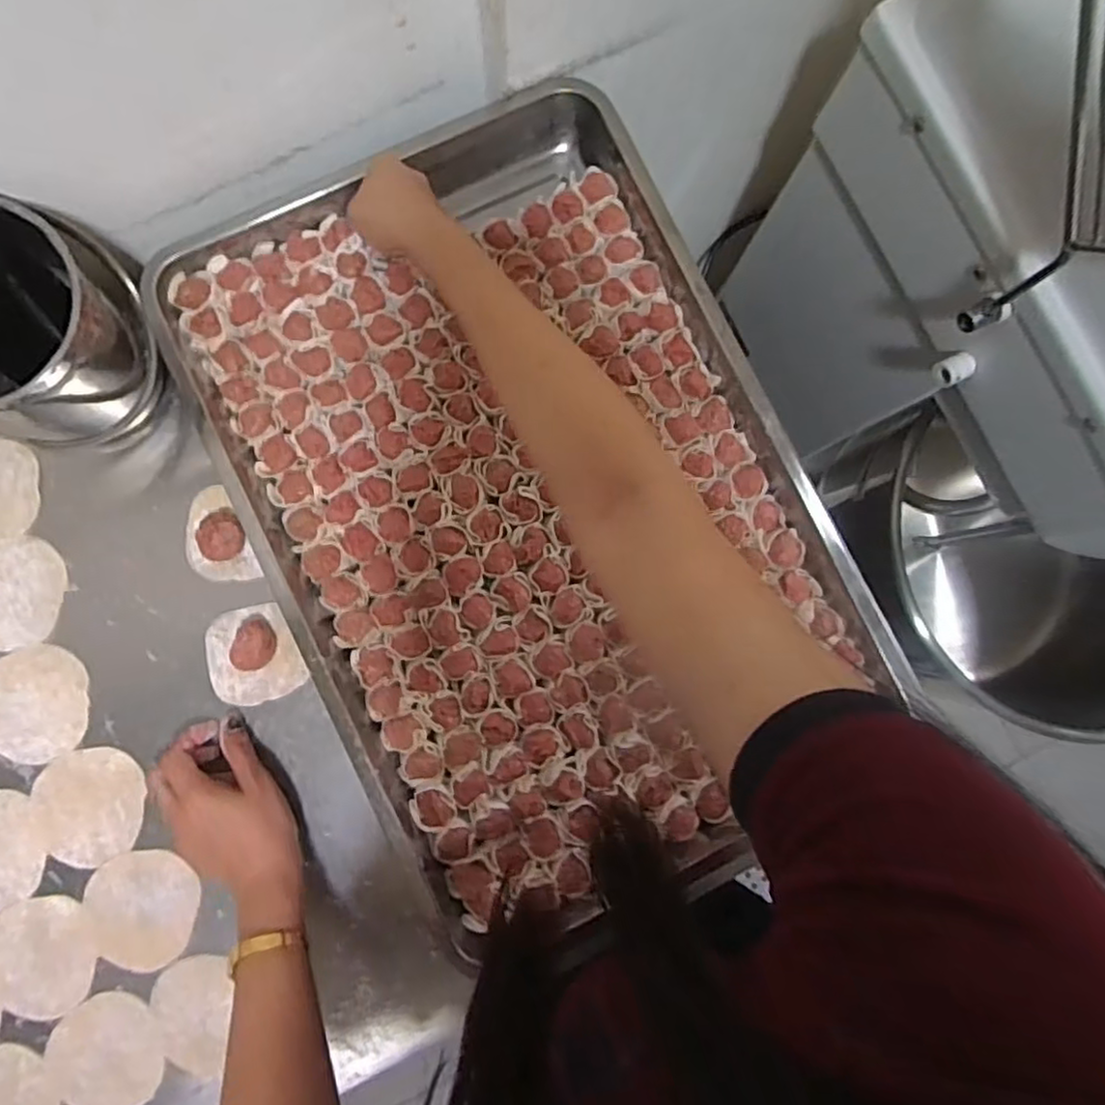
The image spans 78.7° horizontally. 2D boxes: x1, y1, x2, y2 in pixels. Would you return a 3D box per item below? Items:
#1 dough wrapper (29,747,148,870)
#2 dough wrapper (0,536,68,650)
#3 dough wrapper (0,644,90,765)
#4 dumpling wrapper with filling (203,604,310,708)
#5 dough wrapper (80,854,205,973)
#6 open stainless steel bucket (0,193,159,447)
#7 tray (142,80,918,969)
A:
[{"bbox_3d":[-0.352,0.193,0.513,0.080,0.005,0.084,0,86,-3],"label":"dough wrapper"},{"bbox_3d":[-0.420,0.032,0.524,0.080,0.004,0.084,0,86,-3],"label":"dough wrapper"},{"bbox_3d":[-0.398,0.117,0.517,0.079,0.004,0.086,-10,87,-4],"label":"dough wrapper"},{"bbox_3d":[-0.235,0.080,0.521,0.068,0.021,0.075,-25,88,-4],"label":"dumpling wrapper with filling"},{"bbox_3d":[-0.312,0.272,0.509,0.081,0.006,0.083,8,86,-2],"label":"dough wrapper"},{"bbox_3d":[-0.353,-0.153,0.472,0.122,0.134,0.145,31,85,-1],"label":"open stainless steel bucket"},{"bbox_3d":[-0.016,-0.041,0.514,0.379,0.038,0.569,-26,88,-4],"label":"tray"}]

